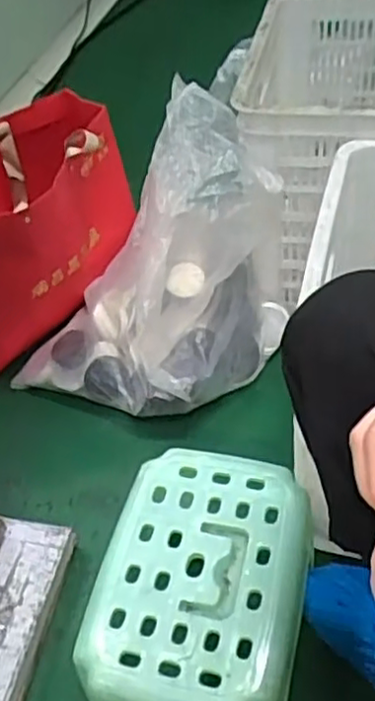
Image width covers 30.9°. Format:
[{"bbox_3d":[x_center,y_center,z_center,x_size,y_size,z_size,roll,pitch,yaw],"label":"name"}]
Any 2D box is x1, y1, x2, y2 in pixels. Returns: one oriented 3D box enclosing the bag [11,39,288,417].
[{"bbox_3d":[-0.044,-0.121,0.953,0.293,0.309,0.357,24,54,26],"label":"bag"}]

